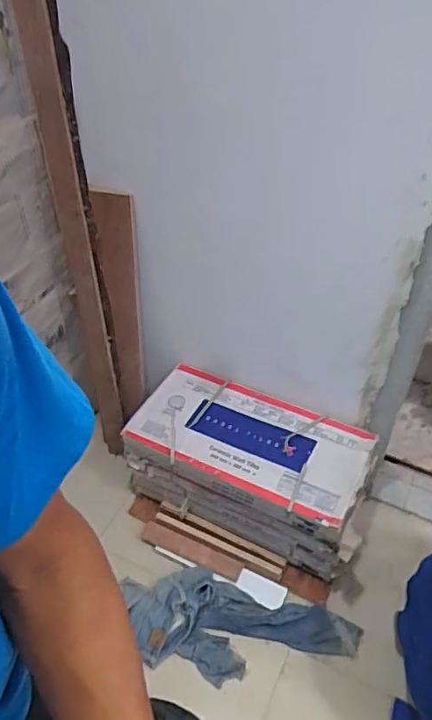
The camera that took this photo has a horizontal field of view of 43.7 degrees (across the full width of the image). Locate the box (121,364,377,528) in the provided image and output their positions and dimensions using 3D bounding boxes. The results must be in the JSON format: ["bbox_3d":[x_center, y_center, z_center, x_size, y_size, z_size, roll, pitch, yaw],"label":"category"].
[{"bbox_3d":[0.081,0.203,1.450,0.629,0.061,0.295,17,42,23],"label":"box"}]

